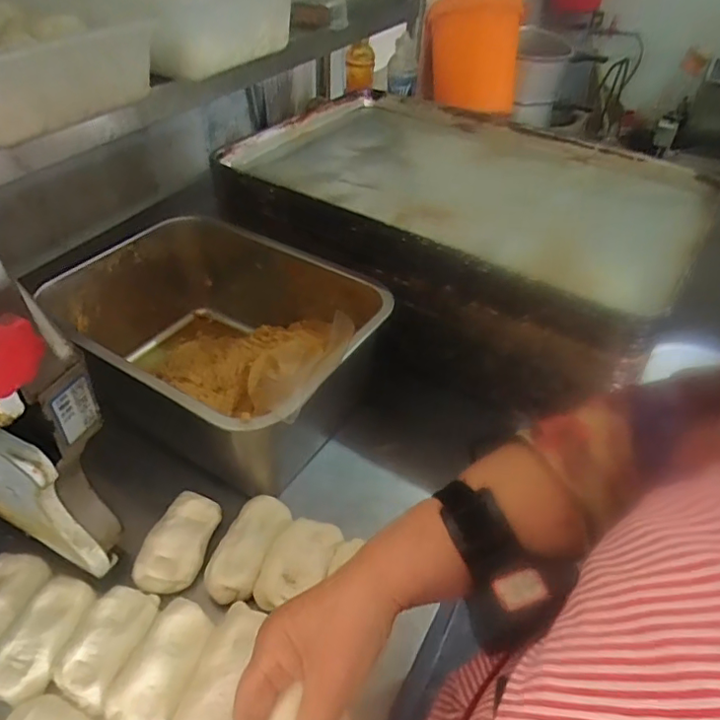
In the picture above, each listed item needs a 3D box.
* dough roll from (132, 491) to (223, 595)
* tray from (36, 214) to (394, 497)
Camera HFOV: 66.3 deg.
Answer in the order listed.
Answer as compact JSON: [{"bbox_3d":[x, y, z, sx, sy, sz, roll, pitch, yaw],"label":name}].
[{"bbox_3d":[-0.173,0.173,0.529,0.054,0.028,0.094,10,43,9],"label":"dough roll"},{"bbox_3d":[-0.167,-0.017,0.644,0.356,0.168,0.255,22,46,21],"label":"tray"}]

